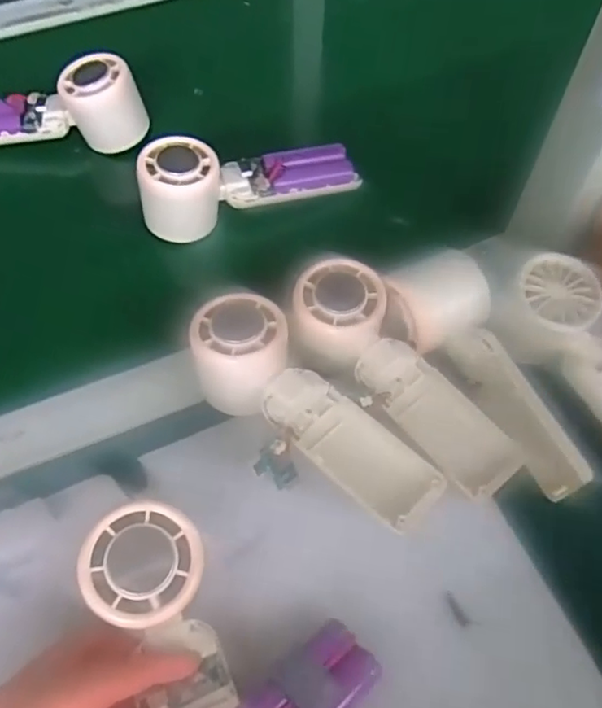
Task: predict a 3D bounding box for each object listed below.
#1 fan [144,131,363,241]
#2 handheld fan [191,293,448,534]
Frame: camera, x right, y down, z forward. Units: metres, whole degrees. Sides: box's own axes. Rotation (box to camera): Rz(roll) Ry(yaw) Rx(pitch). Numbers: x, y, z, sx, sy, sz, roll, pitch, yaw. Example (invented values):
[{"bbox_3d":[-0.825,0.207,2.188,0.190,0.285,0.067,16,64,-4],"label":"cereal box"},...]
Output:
[{"bbox_3d":[-0.037,-0.131,0.452,0.158,0.053,0.051,-14,65,-7],"label":"fan"},{"bbox_3d":[-0.005,0.032,0.355,0.152,0.046,0.067,41,71,17],"label":"handheld fan"}]

